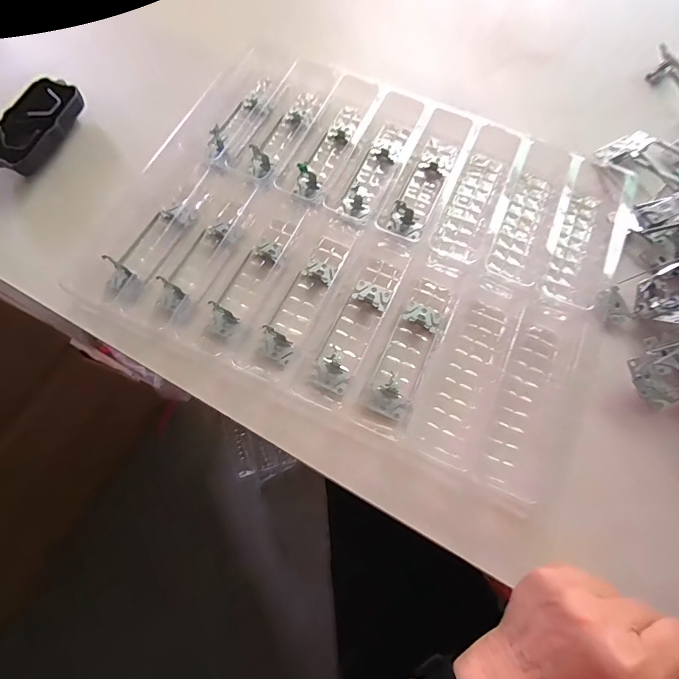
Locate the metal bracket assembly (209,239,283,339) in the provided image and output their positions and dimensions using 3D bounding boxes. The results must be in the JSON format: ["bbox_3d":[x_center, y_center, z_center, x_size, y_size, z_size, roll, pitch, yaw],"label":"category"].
[{"bbox_3d":[-0.087,-0.052,0.347,0.029,0.019,0.103,23,73,6],"label":"metal bracket assembly"}]

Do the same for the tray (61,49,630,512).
[{"bbox_3d":[0.026,-0.106,0.363,0.444,0.028,0.343,25,73,7],"label":"tray"}]

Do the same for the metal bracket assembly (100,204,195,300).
[{"bbox_3d":[-0.181,-0.088,0.354,0.035,0.019,0.109,30,74,8],"label":"metal bracket assembly"}]

